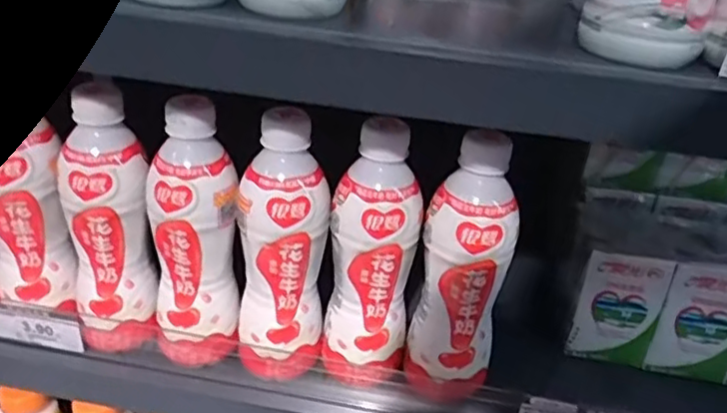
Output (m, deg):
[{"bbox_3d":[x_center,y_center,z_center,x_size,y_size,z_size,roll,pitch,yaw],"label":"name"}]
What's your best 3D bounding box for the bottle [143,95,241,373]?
[{"bbox_3d":[-0.121,0.023,0.460,0.060,0.189,0.055,-4,33,-16],"label":"bottle"}]

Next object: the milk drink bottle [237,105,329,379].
[{"bbox_3d":[-0.058,0.030,0.463,0.059,0.196,0.054,2,32,-7],"label":"milk drink bottle"}]

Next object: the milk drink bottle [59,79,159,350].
[{"bbox_3d":[-0.184,0.014,0.469,0.056,0.189,0.056,-7,34,-20],"label":"milk drink bottle"}]

